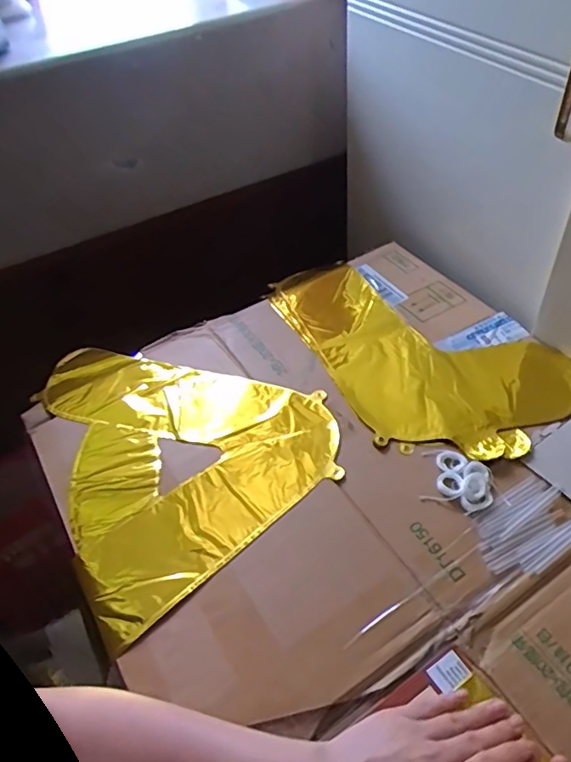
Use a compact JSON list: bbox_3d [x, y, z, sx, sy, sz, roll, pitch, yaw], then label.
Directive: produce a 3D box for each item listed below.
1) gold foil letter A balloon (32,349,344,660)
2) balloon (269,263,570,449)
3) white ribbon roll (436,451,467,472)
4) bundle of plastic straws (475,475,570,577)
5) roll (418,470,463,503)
[{"bbox_3d":[-0.126,0.053,0.627,0.286,0.010,0.357,-29,51,-19],"label":"gold foil letter A balloon"},{"bbox_3d":[0.158,-0.064,0.704,0.247,0.006,0.378,-22,49,-13],"label":"balloon"},{"bbox_3d":[0.169,0.081,0.566,0.028,0.005,0.027,-3,47,3],"label":"white ribbon roll"},{"bbox_3d":[0.223,0.136,0.516,0.105,0.006,0.069,-28,51,-19],"label":"bundle of plastic straws"},{"bbox_3d":[0.156,0.106,0.545,0.028,0.009,0.043,34,59,31],"label":"roll"}]

